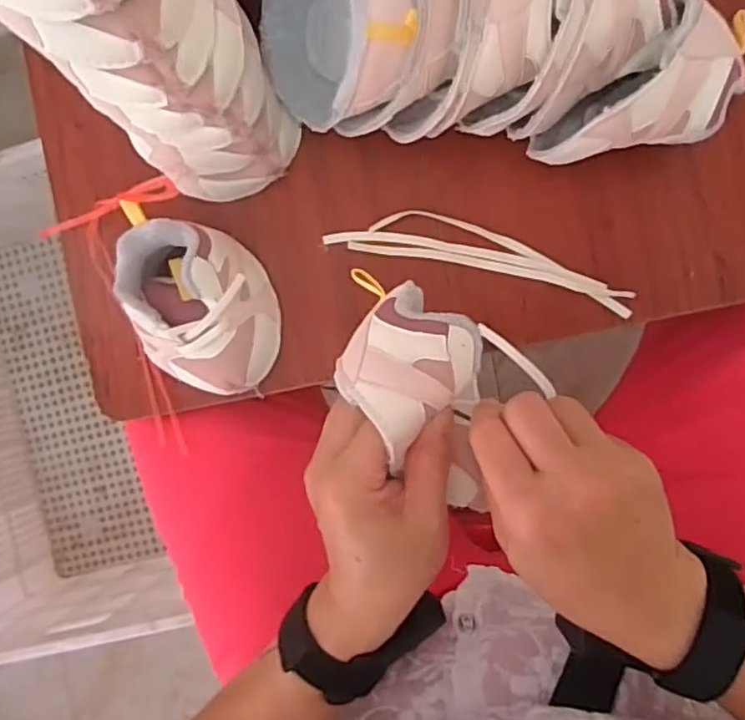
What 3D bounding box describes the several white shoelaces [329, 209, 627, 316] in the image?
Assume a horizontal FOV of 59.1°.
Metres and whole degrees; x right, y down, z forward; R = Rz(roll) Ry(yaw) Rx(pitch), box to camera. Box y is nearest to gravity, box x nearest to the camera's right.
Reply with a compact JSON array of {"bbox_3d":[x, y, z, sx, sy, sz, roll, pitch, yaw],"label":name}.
[{"bbox_3d":[0.078,-0.077,0.479,0.221,0.005,0.037,16,94,7],"label":"several white shoelaces"}]

